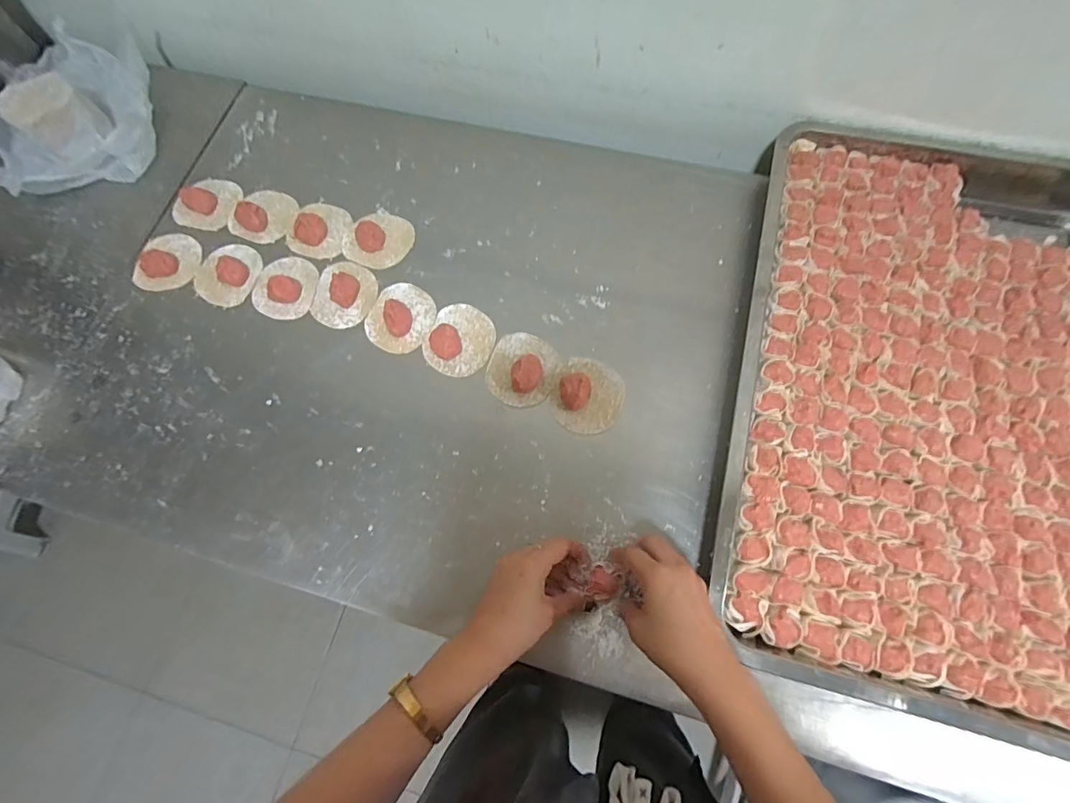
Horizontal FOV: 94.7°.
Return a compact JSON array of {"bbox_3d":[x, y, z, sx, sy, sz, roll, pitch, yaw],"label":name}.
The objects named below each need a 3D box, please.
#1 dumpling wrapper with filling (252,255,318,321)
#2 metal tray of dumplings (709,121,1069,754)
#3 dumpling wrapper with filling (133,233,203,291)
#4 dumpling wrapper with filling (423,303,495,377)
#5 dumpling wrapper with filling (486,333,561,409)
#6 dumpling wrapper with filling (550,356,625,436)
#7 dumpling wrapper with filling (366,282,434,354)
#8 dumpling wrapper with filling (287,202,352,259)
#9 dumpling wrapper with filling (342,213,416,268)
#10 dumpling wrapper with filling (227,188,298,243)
[{"bbox_3d":[-0.304,-0.143,0.590,0.074,0.022,0.087,8,73,4],"label":"dumpling wrapper with filling"},{"bbox_3d":[0.415,-0.023,0.500,0.406,0.053,0.615,14,72,8],"label":"metal tray of dumplings"},{"bbox_3d":[-0.454,-0.173,0.611,0.074,0.011,0.082,21,74,8],"label":"dumpling wrapper with filling"},{"bbox_3d":[-0.085,-0.072,0.558,0.074,0.013,0.084,20,74,8],"label":"dumpling wrapper with filling"},{"bbox_3d":[-0.014,-0.038,0.539,0.076,0.022,0.083,-1,72,2],"label":"dumpling wrapper with filling"},{"bbox_3d":[0.056,-0.009,0.523,0.076,0.023,0.083,-1,71,3],"label":"dumpling wrapper with filling"},{"bbox_3d":[-0.157,-0.102,0.567,0.076,0.024,0.084,26,75,9],"label":"dumpling wrapper with filling"},{"bbox_3d":[-0.270,-0.219,0.620,0.071,0.010,0.077,18,74,7],"label":"dumpling wrapper with filling"},{"bbox_3d":[-0.194,-0.204,0.609,0.080,0.015,0.073,15,74,6],"label":"dumpling wrapper with filling"},{"bbox_3d":[-0.346,-0.242,0.628,0.075,0.020,0.079,-1,72,2],"label":"dumpling wrapper with filling"}]

